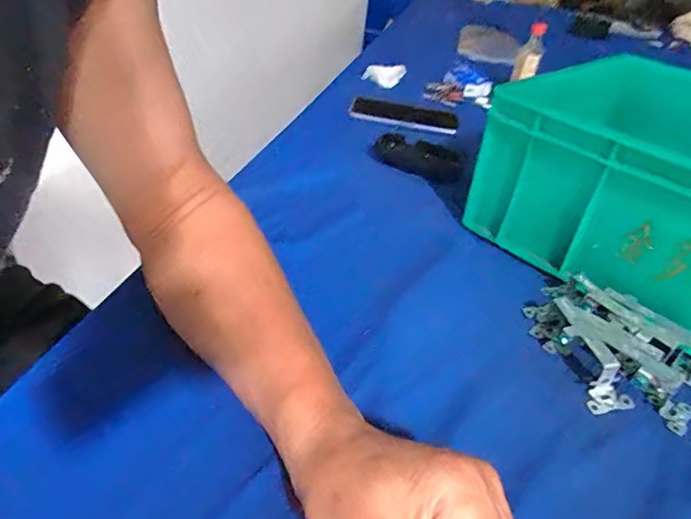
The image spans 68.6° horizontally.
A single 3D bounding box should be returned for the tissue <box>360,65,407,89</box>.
[{"bbox_3d":[0.067,-0.323,0.886,0.074,0.034,0.031,7,35,-1],"label":"tissue"}]

